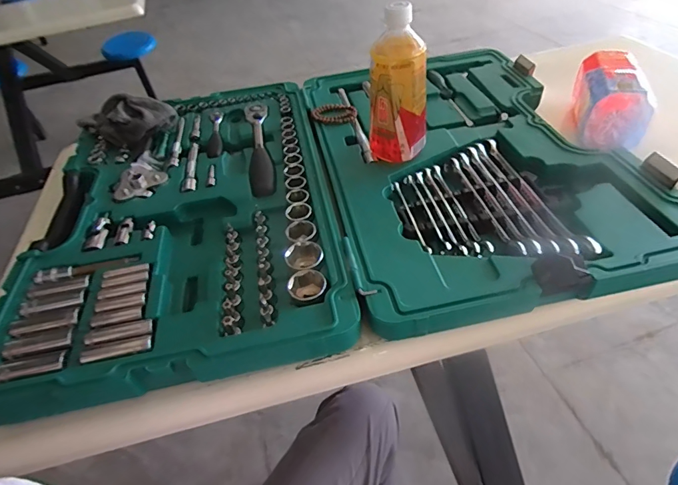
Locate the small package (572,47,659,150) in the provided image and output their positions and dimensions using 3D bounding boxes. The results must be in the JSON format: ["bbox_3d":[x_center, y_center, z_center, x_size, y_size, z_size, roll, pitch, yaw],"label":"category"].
[{"bbox_3d":[0.404,-0.219,0.606,0.084,0.077,0.160,10,48,17],"label":"small package"}]

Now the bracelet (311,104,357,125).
[{"bbox_3d":[-0.006,-0.208,0.658,0.069,0.008,0.063,-4,45,4],"label":"bracelet"}]

